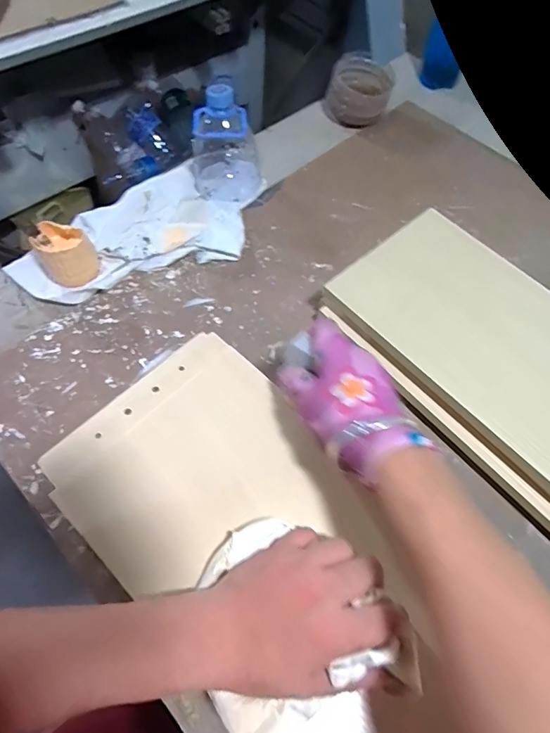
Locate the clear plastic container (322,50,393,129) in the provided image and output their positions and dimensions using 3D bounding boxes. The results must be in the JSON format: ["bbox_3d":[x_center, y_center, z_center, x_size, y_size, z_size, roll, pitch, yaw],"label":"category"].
[{"bbox_3d":[0.140,-0.460,0.701,0.102,0.073,0.098,15,61,5],"label":"clear plastic container"}]

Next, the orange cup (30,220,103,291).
[{"bbox_3d":[-0.246,-0.132,0.498,0.059,0.061,0.068,-36,69,-20],"label":"orange cup"}]

